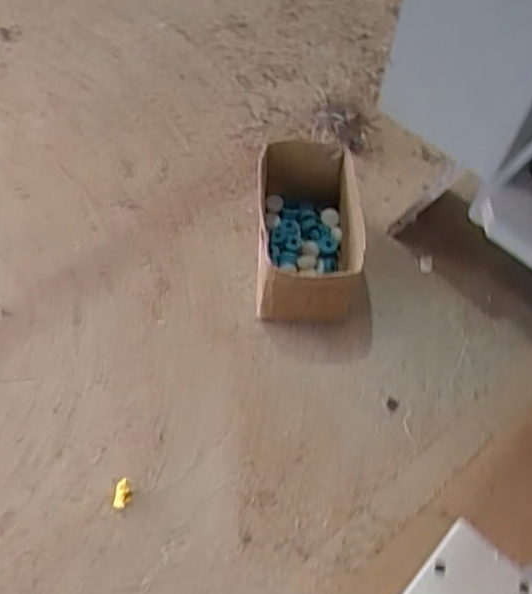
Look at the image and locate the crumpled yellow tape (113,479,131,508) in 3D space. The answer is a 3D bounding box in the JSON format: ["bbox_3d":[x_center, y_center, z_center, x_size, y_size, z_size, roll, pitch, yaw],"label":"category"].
[{"bbox_3d":[-0.212,0.292,0.891,0.024,0.008,0.040,3,58,-3],"label":"crumpled yellow tape"}]

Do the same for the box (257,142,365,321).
[{"bbox_3d":[0.072,-0.115,1.065,0.161,0.180,0.295,2,59,-3],"label":"box"}]

